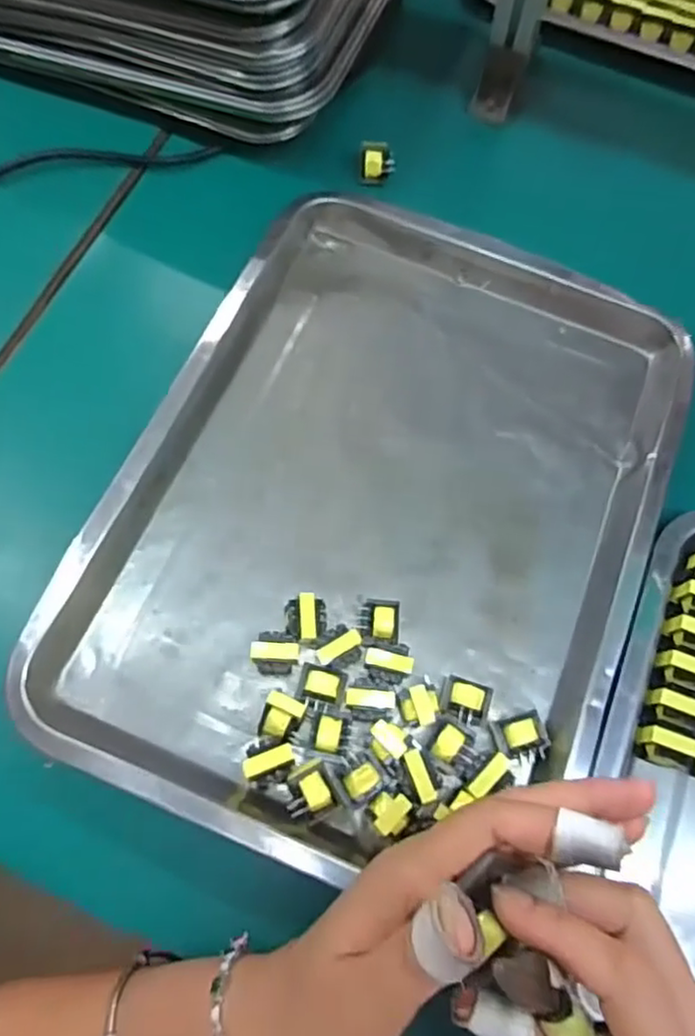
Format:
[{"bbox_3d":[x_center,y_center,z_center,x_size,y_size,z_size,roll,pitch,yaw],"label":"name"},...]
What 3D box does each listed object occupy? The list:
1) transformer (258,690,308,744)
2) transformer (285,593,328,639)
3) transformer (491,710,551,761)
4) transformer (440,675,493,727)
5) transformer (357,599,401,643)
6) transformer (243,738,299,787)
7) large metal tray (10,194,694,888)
[{"bbox_3d":[-0.032,0.101,0.326,0.019,0.019,0.022,17,71,4],"label":"transformer"},{"bbox_3d":[-0.022,0.054,0.351,0.021,0.022,0.024,3,71,0],"label":"transformer"},{"bbox_3d":[0.087,0.109,0.325,0.024,0.012,0.021,-15,72,-7],"label":"transformer"},{"bbox_3d":[0.060,0.095,0.337,0.025,0.018,0.022,18,71,5],"label":"transformer"},{"bbox_3d":[0.017,0.057,0.352,0.023,0.021,0.021,7,71,1],"label":"transformer"},{"bbox_3d":[-0.037,0.118,0.317,0.024,0.023,0.022,-12,71,-6],"label":"transformer"},{"bbox_3d":[0.026,-0.012,0.371,0.277,0.030,0.372,21,71,6],"label":"large metal tray"}]

